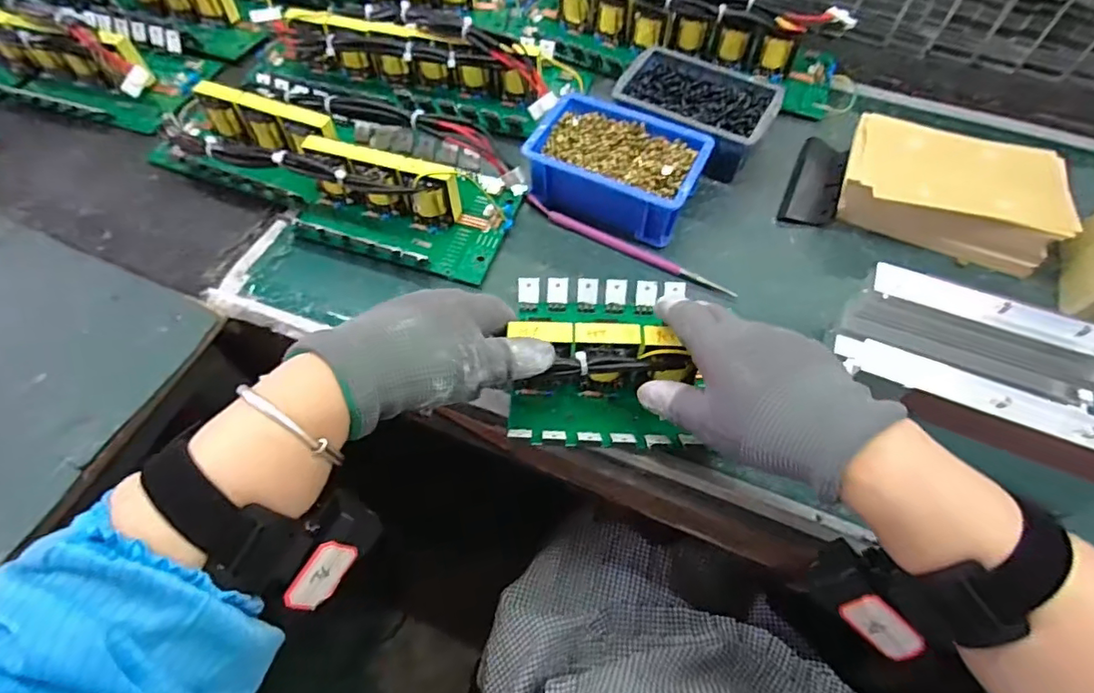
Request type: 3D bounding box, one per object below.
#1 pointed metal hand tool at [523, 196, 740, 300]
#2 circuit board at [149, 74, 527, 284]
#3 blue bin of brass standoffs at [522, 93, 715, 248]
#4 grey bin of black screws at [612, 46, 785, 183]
[{"bbox_3d":[0.068,-0.087,0.480,0.200,0.014,0.011,29,65,14],"label":"pointed metal hand tool"},{"bbox_3d":[-0.193,-0.173,0.495,0.344,0.056,0.144,24,64,12],"label":"circuit board"},{"bbox_3d":[0.060,-0.161,0.494,0.149,0.053,0.103,27,65,13],"label":"blue bin of brass standoffs"},{"bbox_3d":[0.142,-0.229,0.533,0.142,0.053,0.105,33,66,16],"label":"grey bin of black screws"}]

